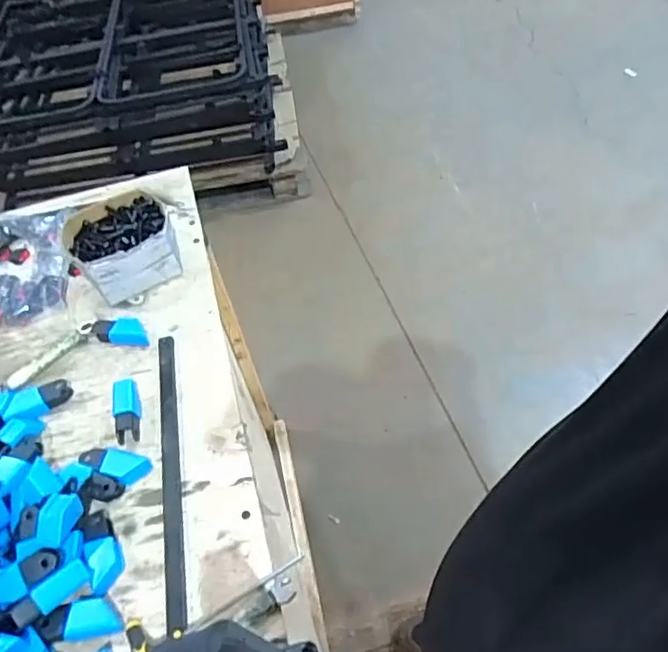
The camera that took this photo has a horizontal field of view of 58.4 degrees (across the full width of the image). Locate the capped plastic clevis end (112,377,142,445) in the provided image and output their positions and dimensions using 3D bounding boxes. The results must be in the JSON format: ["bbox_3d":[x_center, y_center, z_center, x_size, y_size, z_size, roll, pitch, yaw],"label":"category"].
[{"bbox_3d":[-0.265,0.106,0.767,0.031,0.031,0.088,-12,49,-4],"label":"capped plastic clevis end"}]

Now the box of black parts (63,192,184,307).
[{"bbox_3d":[-0.331,-0.128,0.946,0.157,0.078,0.169,-29,53,-18],"label":"box of black parts"}]

